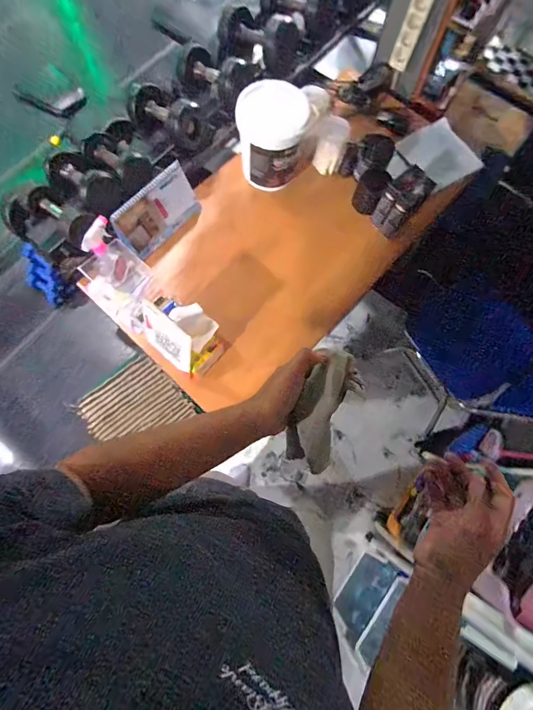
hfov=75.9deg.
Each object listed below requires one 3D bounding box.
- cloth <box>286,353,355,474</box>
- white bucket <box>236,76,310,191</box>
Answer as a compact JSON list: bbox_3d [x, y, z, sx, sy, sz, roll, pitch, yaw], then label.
[{"bbox_3d":[0.070,0.071,0.443,0.061,0.037,0.155,17,93,3],"label":"cloth"},{"bbox_3d":[0.017,-0.653,1.034,0.189,0.212,0.198,0,73,-1],"label":"white bucket"}]

